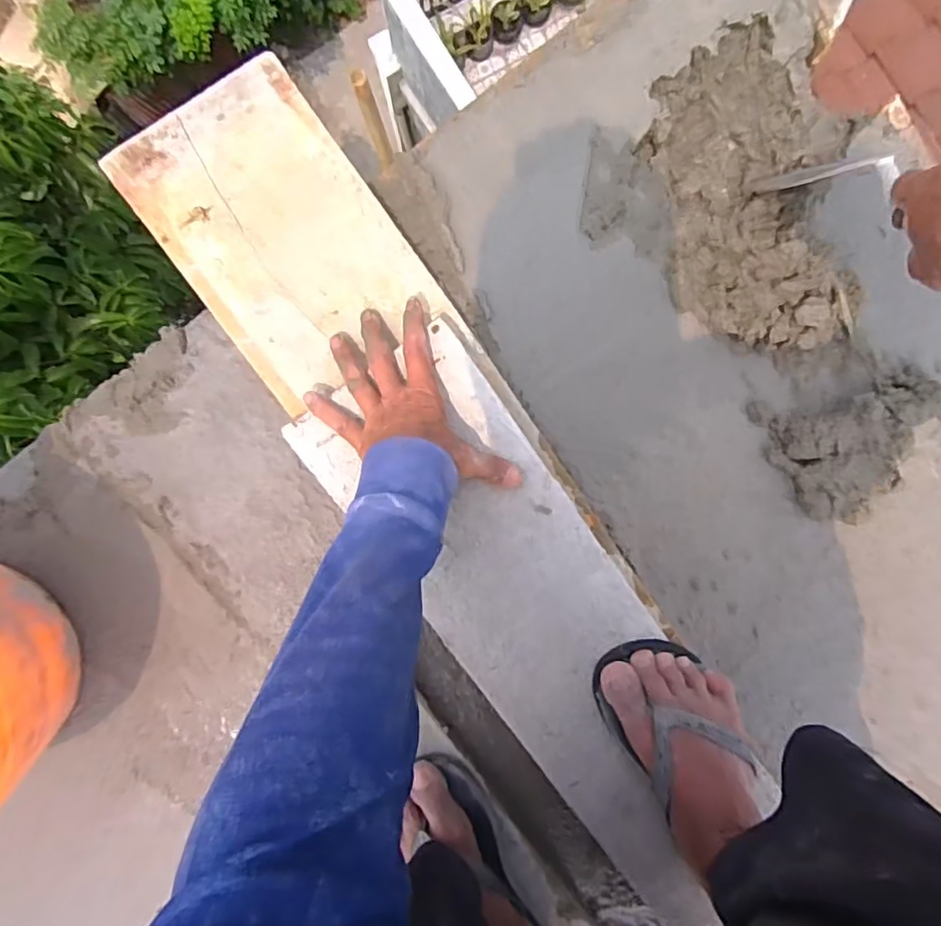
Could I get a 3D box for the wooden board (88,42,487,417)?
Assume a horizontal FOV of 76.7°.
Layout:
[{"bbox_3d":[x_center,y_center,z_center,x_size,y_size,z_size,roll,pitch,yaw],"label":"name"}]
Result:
[{"bbox_3d":[-0.156,-0.187,0.516,0.177,0.013,0.272,-36,96,3],"label":"wooden board"}]

